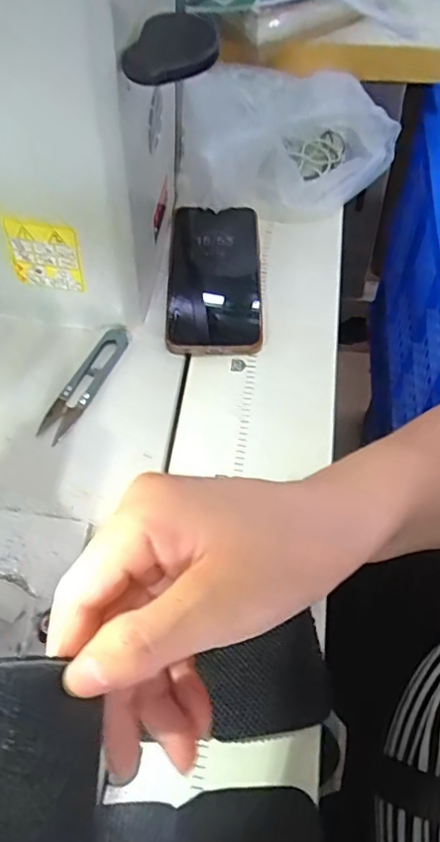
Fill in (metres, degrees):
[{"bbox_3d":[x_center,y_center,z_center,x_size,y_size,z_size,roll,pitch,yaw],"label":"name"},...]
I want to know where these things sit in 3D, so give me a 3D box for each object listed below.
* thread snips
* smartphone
[{"bbox_3d":[-0.100,-0.029,0.434,0.022,0.008,0.104,21,63,14],"label":"thread snips"},{"bbox_3d":[-0.006,-0.123,0.485,0.076,0.009,0.152,-1,60,2],"label":"smartphone"}]

